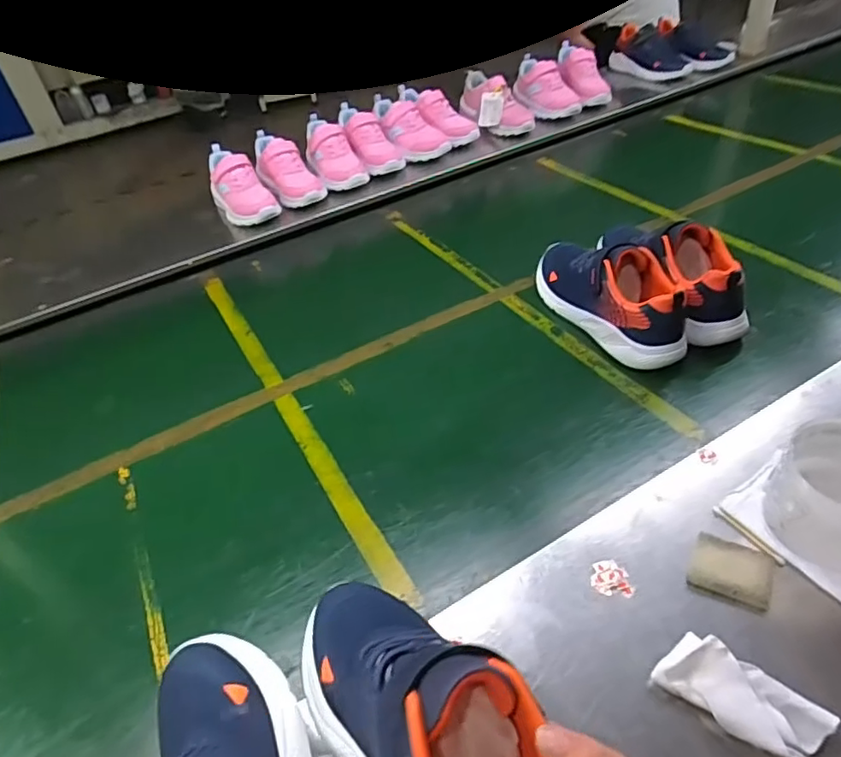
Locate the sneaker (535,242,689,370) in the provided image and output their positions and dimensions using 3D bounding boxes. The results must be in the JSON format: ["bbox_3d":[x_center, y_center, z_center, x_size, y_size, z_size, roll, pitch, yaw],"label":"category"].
[{"bbox_3d":[0.243,-0.123,0.763,0.087,0.111,0.261,-24,46,-19],"label":"sneaker"}]

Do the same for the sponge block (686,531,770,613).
[{"bbox_3d":[0.255,0.156,0.473,0.057,0.015,0.051,17,47,26],"label":"sponge block"}]

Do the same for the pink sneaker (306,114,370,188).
[{"bbox_3d":[-0.179,-0.447,1.141,0.083,0.082,0.176,-25,44,-18],"label":"pink sneaker"}]

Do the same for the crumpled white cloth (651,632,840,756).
[{"bbox_3d":[0.220,0.220,0.397,0.101,0.025,0.046,25,51,32],"label":"crumpled white cloth"}]

